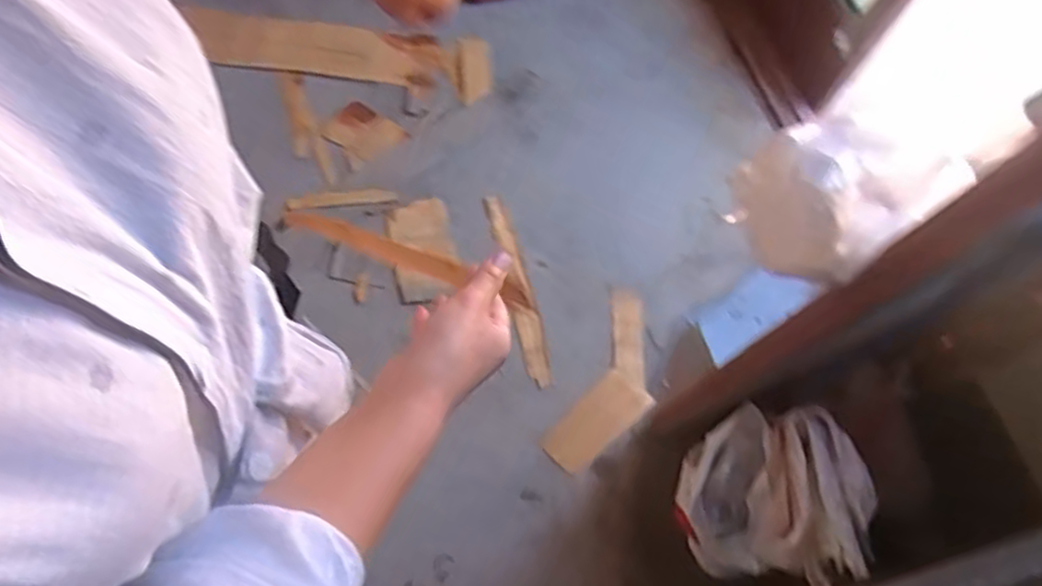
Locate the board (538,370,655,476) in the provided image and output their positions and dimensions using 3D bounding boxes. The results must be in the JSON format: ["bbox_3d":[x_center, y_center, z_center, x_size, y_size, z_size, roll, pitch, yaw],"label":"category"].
[{"bbox_3d":[0.153,0.260,1.459,0.225,0.012,0.106,-41,74,-17],"label":"board"}]

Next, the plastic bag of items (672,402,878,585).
[{"bbox_3d":[0.393,0.349,1.216,0.260,0.339,0.269,12,70,1],"label":"plastic bag of items"}]

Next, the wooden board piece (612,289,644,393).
[{"bbox_3d":[0.226,0.094,1.530,0.063,0.016,0.215,2,67,-1],"label":"wooden board piece"}]

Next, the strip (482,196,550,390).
[{"bbox_3d":[-0.008,-0.019,1.572,0.053,0.021,0.452,-11,71,-7],"label":"strip"}]

